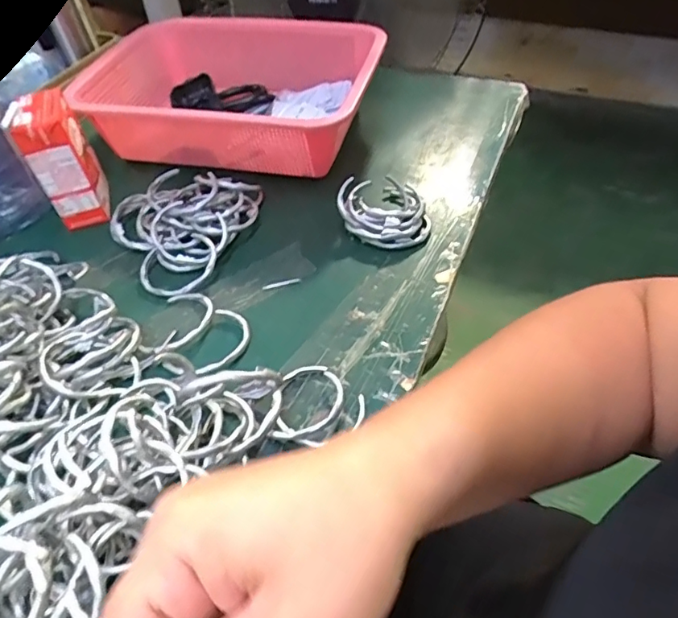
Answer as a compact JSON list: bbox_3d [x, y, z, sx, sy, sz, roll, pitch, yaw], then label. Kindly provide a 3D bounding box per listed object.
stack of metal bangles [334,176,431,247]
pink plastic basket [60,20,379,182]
[{"bbox_3d":[0.041,-0.091,0.483,0.083,0.029,0.078,0,49,1],"label":"stack of metal bangles"},{"bbox_3d":[-0.112,-0.240,0.578,0.294,0.083,0.198,7,48,10],"label":"pink plastic basket"}]

